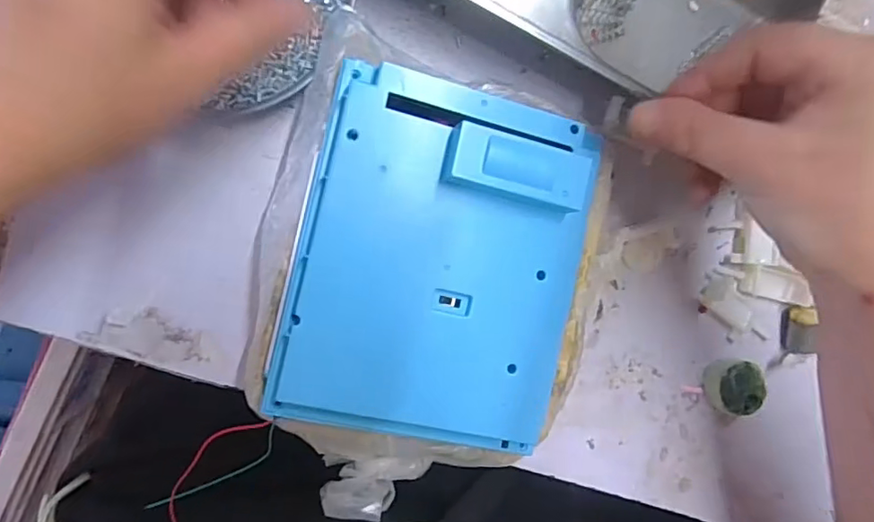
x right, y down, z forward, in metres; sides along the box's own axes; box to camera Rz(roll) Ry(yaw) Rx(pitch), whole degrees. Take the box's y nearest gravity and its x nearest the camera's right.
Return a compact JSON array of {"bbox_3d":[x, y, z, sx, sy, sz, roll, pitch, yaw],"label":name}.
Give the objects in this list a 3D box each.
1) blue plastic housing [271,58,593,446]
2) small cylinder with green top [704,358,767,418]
[{"bbox_3d":[0.004,0.003,0.244,0.125,0.026,0.155,13,91,-7],"label":"blue plastic housing"},{"bbox_3d":[0.181,0.075,0.333,0.032,0.019,0.028,-10,96,-9],"label":"small cylinder with green top"}]

